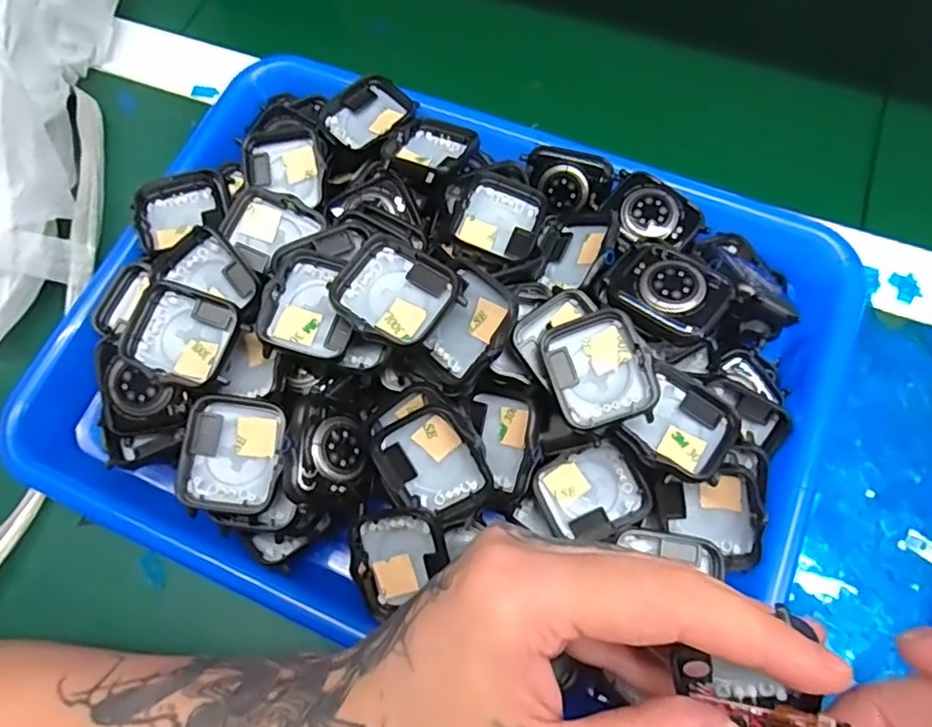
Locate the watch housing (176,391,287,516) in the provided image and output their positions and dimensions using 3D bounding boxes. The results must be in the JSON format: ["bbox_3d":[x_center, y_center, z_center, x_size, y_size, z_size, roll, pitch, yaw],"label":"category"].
[{"bbox_3d":[-0.089,0.035,0.231,0.035,0.015,0.044,3,70,4],"label":"watch housing"}]

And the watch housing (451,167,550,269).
[{"bbox_3d":[0.017,-0.065,0.273,0.037,0.016,0.045,19,72,9],"label":"watch housing"}]

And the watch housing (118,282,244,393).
[{"bbox_3d":[-0.113,-0.010,0.241,0.043,0.014,0.037,20,72,10],"label":"watch housing"}]

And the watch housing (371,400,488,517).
[{"bbox_3d":[-0.013,0.038,0.234,0.039,0.009,0.042,-32,98,14],"label":"watch housing"}]

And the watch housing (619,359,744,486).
[{"bbox_3d":[0.085,0.024,0.235,0.038,0.013,0.042,34,75,14],"label":"watch housing"}]

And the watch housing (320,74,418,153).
[{"bbox_3d":[-0.047,-0.124,0.303,0.039,0.011,0.043,36,76,14],"label":"watch housing"}]

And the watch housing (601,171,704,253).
[{"bbox_3d":[0.086,-0.068,0.276,0.033,0.011,0.041,-42,73,-12],"label":"watch housing"}]

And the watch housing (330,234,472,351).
[{"bbox_3d":[-0.027,-0.027,0.231,0.043,0.010,0.039,34,73,9],"label":"watch housing"}]

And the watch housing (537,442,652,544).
[{"bbox_3d":[0.052,0.054,0.250,0.040,0.013,0.035,-25,71,-6],"label":"watch housing"}]

